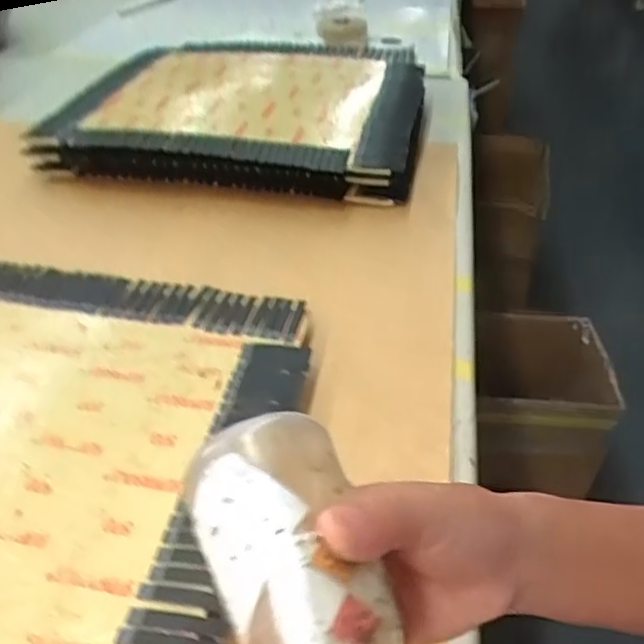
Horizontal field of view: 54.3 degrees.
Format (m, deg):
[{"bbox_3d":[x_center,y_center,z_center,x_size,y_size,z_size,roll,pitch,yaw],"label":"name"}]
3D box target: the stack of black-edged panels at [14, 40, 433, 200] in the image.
[{"bbox_3d":[-0.092,-0.307,0.876,0.450,0.069,0.416,8,41,9],"label":"stack of black-edged panels"}]

